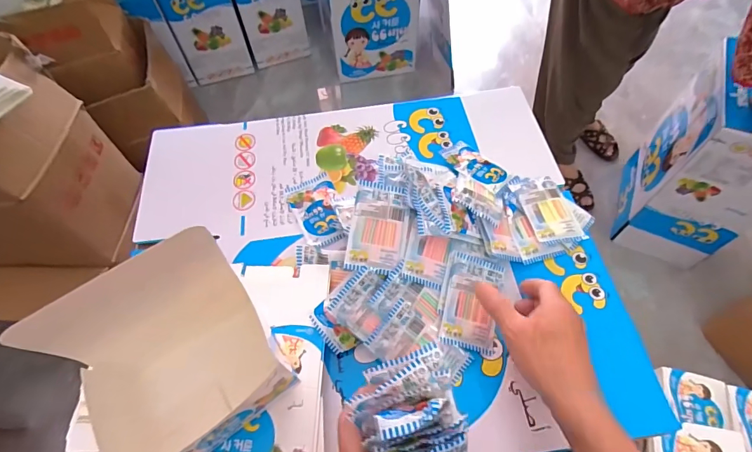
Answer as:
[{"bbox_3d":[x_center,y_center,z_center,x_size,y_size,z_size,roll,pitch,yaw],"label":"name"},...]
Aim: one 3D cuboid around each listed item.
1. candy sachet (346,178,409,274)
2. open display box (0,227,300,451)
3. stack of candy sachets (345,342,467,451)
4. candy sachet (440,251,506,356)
[{"bbox_3d":[0.005,0.001,0.468,0.065,0.010,0.103,10,79,-8],"label":"candy sachet"},{"bbox_3d":[-0.163,0.117,0.336,0.155,0.182,0.109,-33,64,-17],"label":"open display box"},{"bbox_3d":[0.028,0.144,0.303,0.080,0.045,0.092,-18,61,-9],"label":"stack of candy sachets"},{"bbox_3d":[0.112,0.086,0.463,0.068,0.008,0.104,17,71,-10],"label":"candy sachet"}]

